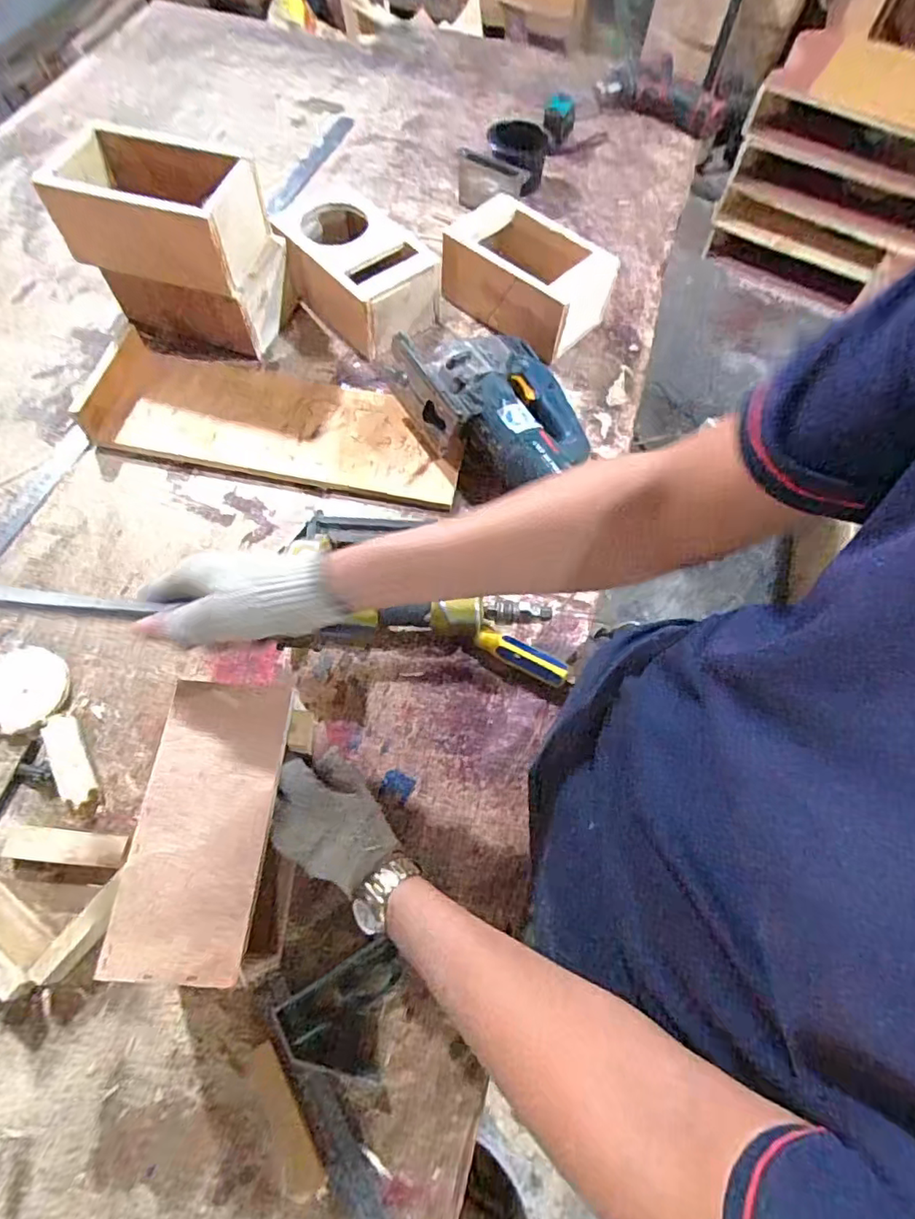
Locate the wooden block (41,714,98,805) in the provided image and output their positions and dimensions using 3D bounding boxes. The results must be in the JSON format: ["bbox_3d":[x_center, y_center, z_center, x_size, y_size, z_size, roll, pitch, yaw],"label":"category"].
[{"bbox_3d":[-0.346,0.133,0.515,0.027,0.013,0.082,-28,69,-15],"label":"wooden block"}]

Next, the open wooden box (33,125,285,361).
[{"bbox_3d":[-0.330,-0.431,0.683,0.219,0.164,0.126,15,65,4],"label":"open wooden box"}]

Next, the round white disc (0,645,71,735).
[{"bbox_3d":[-0.407,0.074,0.535,0.077,0.013,0.079,1,65,-2],"label":"round white disc"}]

